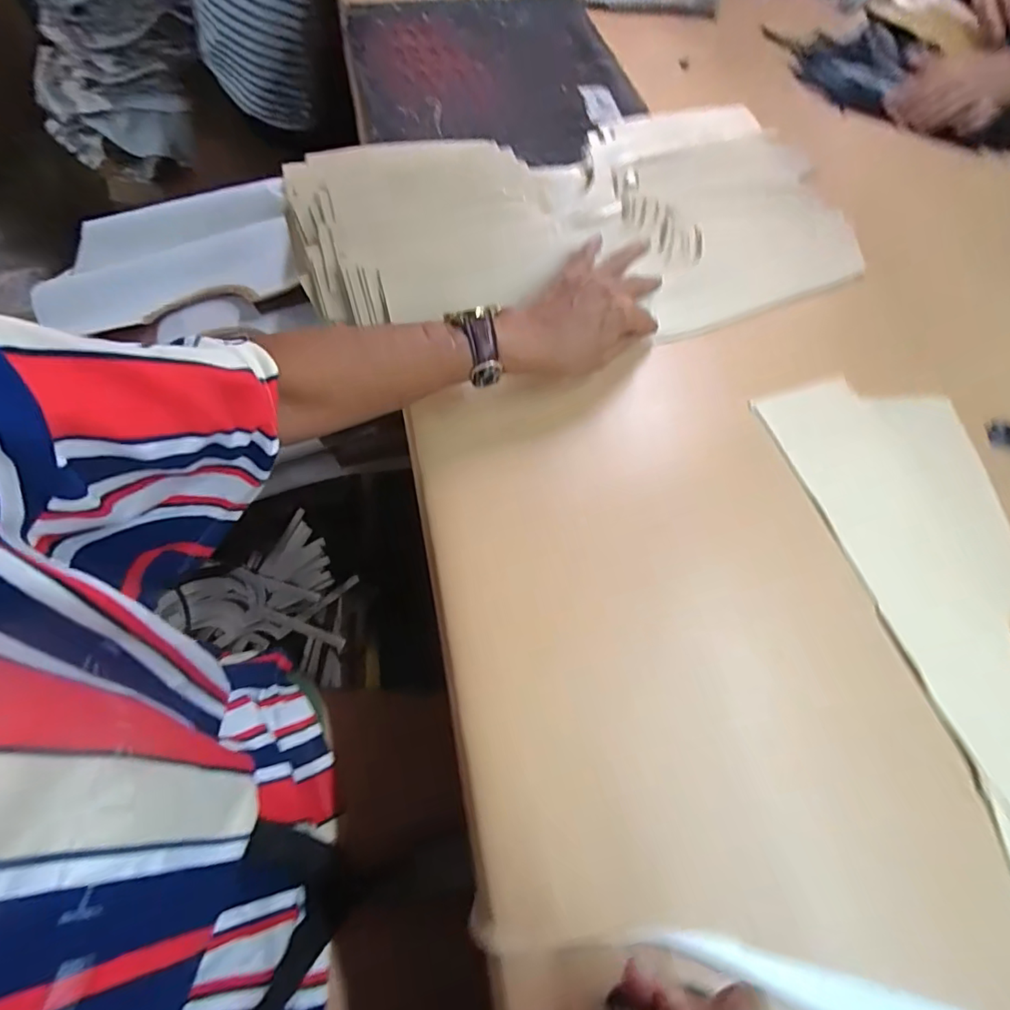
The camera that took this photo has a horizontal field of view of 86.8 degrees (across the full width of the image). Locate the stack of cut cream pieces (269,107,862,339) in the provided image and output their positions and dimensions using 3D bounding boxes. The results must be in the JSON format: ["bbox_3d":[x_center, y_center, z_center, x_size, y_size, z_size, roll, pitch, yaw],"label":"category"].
[{"bbox_3d":[0.066,-0.248,0.470,0.486,0.046,0.217,-7,74,-8],"label":"stack of cut cream pieces"}]

